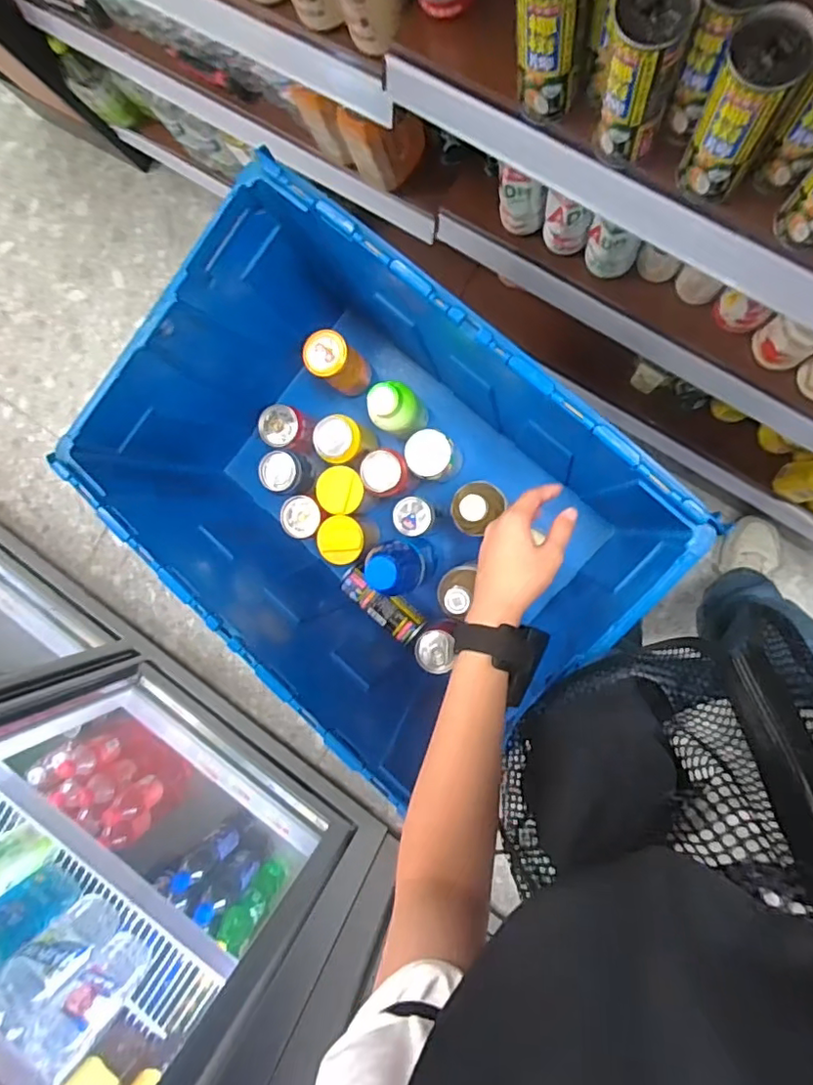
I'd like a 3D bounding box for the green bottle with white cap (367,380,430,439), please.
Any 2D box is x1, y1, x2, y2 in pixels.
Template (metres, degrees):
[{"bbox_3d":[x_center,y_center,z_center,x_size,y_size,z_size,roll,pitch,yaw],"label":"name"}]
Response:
[{"bbox_3d":[-0.005,-0.173,0.793,0.070,0.137,0.064,39,97,7],"label":"green bottle with white cap"}]

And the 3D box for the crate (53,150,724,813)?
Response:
[{"bbox_3d":[-0.047,-0.051,0.730,0.581,0.314,0.433,42,97,7],"label":"crate"}]

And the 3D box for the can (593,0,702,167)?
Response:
[{"bbox_3d":[0.177,-0.354,0.449,0.049,0.133,0.051,0,91,10],"label":"can"}]

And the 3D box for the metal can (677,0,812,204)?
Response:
[{"bbox_3d":[0.246,-0.318,0.436,0.050,0.127,0.055,0,91,10],"label":"metal can"}]

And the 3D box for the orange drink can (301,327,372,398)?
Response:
[{"bbox_3d":[-0.089,-0.240,0.807,0.070,0.126,0.061,44,97,7],"label":"orange drink can"}]

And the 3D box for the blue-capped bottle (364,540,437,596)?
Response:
[{"bbox_3d":[-0.002,0.035,0.755,0.059,0.191,0.059,-21,87,9],"label":"blue-capped bottle"}]

